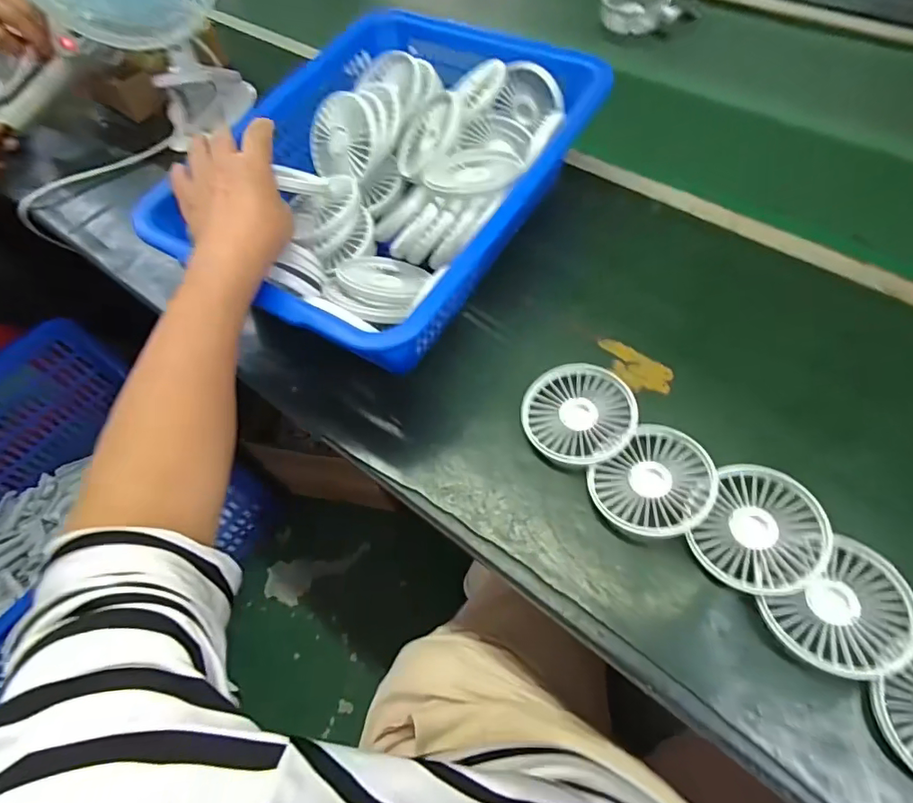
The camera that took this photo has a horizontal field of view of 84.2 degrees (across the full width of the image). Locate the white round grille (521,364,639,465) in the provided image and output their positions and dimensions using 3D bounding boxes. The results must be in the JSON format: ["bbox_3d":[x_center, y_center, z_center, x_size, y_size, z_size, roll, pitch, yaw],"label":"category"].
[{"bbox_3d":[0.099,0.007,0.413,0.085,0.014,0.090,-2,59,3],"label":"white round grille"}]

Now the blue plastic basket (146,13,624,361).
[{"bbox_3d":[-0.065,-0.212,0.483,0.297,0.109,0.381,27,65,19],"label":"blue plastic basket"}]

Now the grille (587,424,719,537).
[{"bbox_3d":[0.149,0.063,0.383,0.087,0.028,0.076,-34,64,-13],"label":"grille"}]

